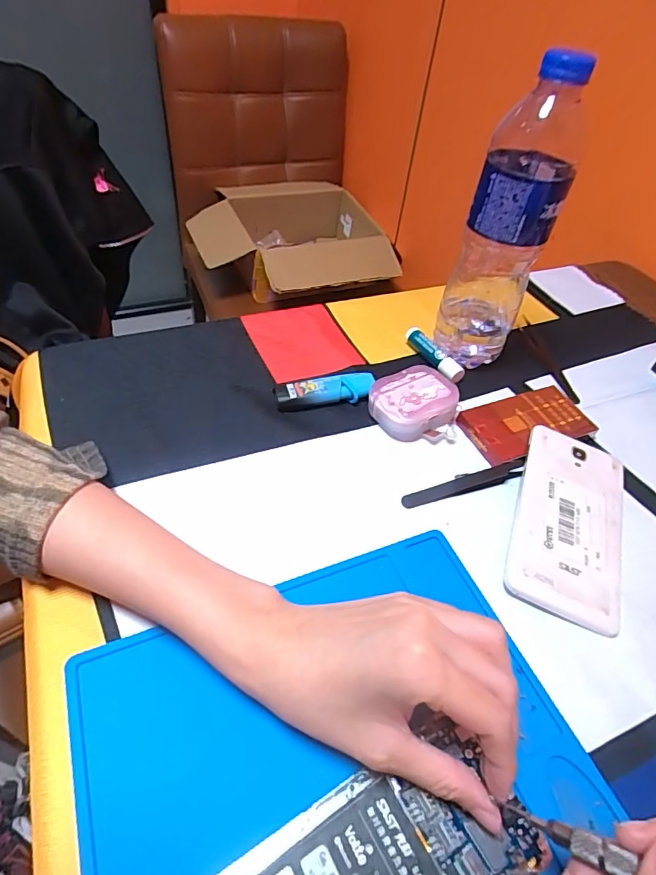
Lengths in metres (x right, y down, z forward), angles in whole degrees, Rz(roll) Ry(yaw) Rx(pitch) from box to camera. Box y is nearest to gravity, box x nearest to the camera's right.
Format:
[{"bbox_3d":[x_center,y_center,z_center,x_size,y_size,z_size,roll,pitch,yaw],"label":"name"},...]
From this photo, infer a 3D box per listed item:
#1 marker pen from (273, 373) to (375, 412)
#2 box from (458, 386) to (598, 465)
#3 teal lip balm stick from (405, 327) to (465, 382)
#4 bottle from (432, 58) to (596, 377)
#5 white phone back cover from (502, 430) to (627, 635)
[{"bbox_3d":[-0.002,-0.038,0.402,0.080,0.014,0.022,-8,49,-14],"label":"marker pen"},{"bbox_3d":[0.159,-0.010,0.399,0.101,0.016,0.057,-14,50,-18],"label":"box"},{"bbox_3d":[0.095,-0.074,0.450,0.019,0.017,0.070,-20,52,-23],"label":"teal lip balm stick"},{"bbox_3d":[0.138,-0.156,0.391,0.064,0.222,0.059,19,48,11],"label":"bottle"},{"bbox_3d":[0.164,0.055,0.335,0.072,0.006,0.140,24,53,6],"label":"white phone back cover"}]

